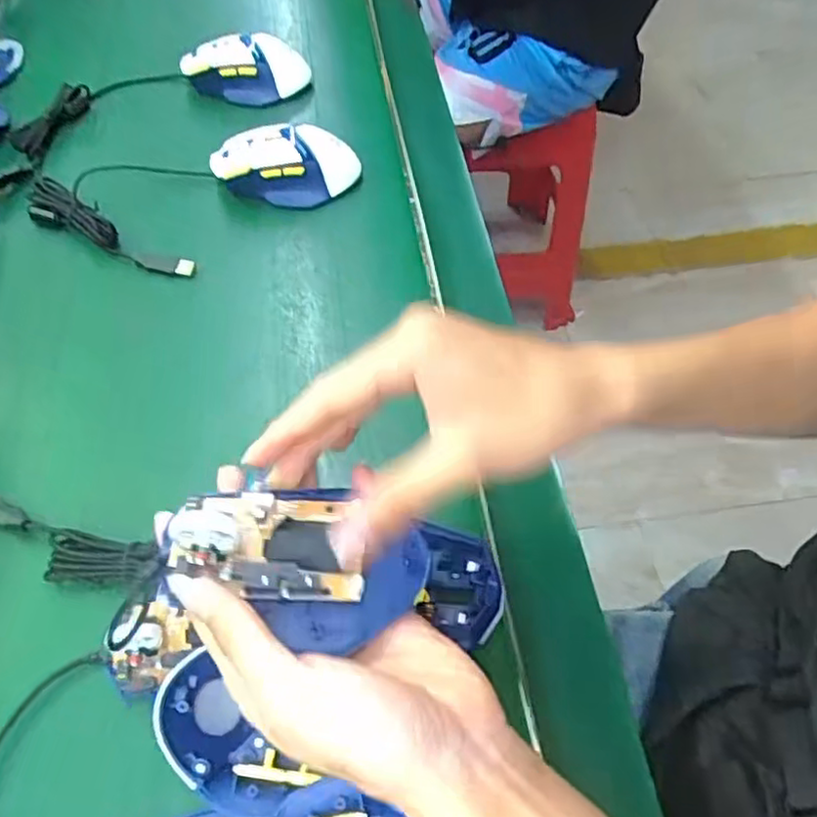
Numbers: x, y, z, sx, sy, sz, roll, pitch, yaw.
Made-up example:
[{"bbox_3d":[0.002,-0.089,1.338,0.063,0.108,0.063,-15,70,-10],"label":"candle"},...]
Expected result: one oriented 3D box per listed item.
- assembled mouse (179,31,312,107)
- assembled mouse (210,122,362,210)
[{"bbox_3d":[-0.156,-0.327,0.632,0.117,0.040,0.055,-7,55,-3],"label":"assembled mouse"},{"bbox_3d":[-0.103,-0.206,0.555,0.117,0.040,0.055,-1,55,1],"label":"assembled mouse"}]

